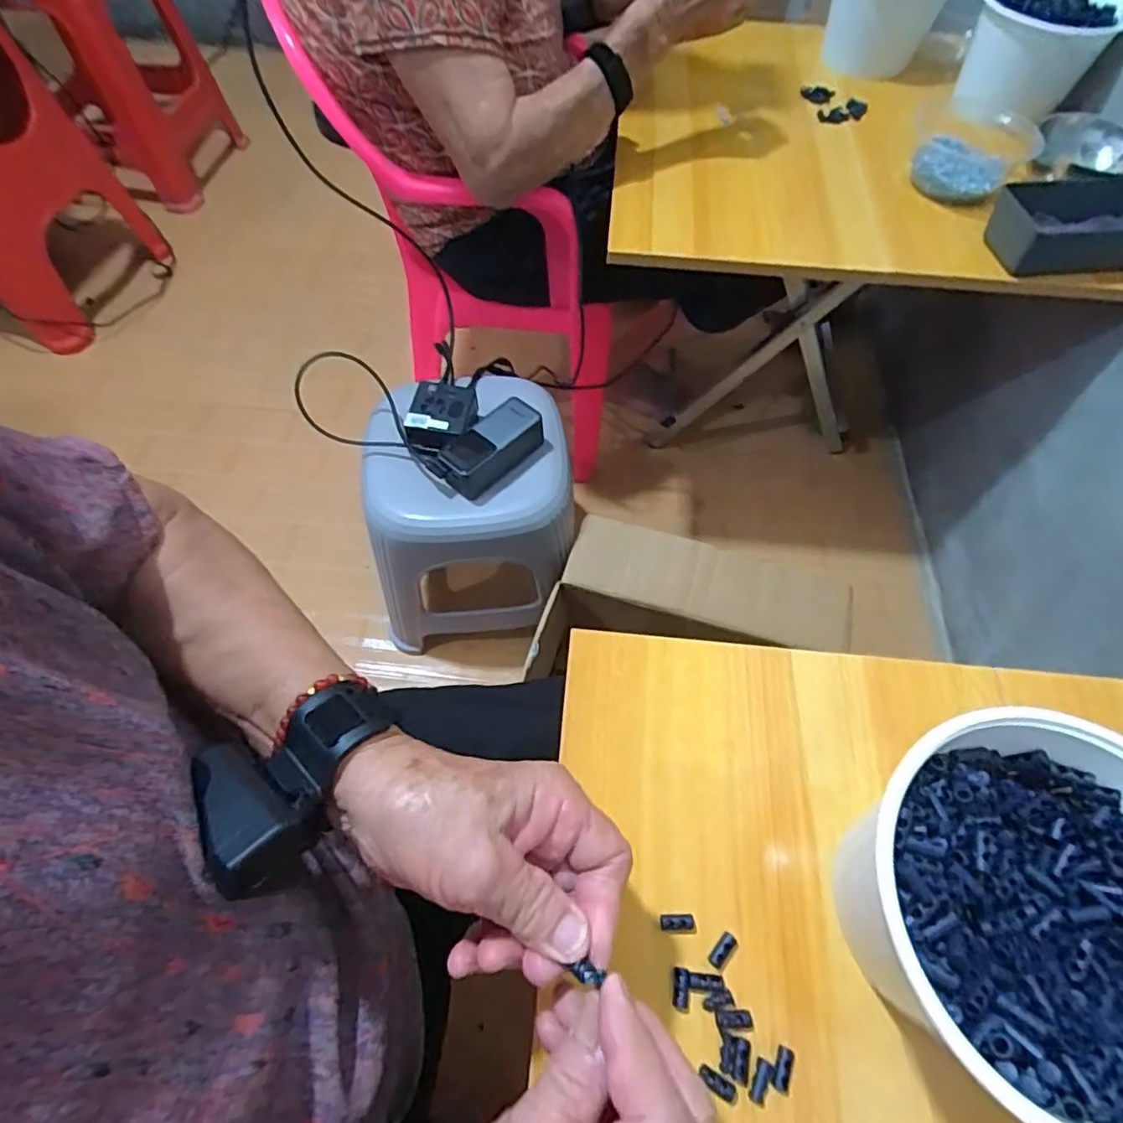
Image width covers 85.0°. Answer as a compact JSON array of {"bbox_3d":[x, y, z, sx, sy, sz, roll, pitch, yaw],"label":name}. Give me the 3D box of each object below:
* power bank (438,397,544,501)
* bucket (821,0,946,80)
[{"bbox_3d":[-0.084,-0.137,0.756,0.132,0.057,0.065,-39,67,-20],"label":"power bank"},{"bbox_3d":[0.449,-0.768,0.846,0.158,0.116,0.148,26,64,14],"label":"bucket"}]

